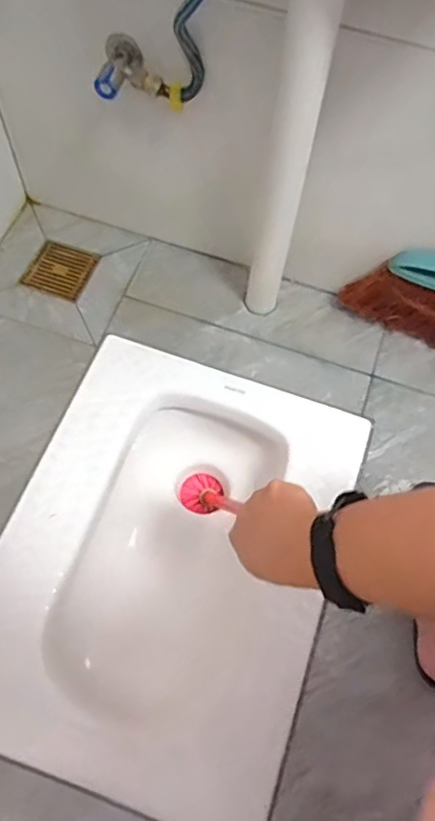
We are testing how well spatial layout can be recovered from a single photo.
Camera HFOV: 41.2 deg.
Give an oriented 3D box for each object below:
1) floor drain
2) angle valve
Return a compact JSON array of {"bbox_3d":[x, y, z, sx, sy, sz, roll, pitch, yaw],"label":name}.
[{"bbox_3d":[-0.252,-0.228,0.941,0.098,0.009,0.095,22,66,8],"label":"floor drain"},{"bbox_3d":[-0.105,-0.404,0.685,0.082,0.042,0.063,-12,66,-8],"label":"angle valve"}]

